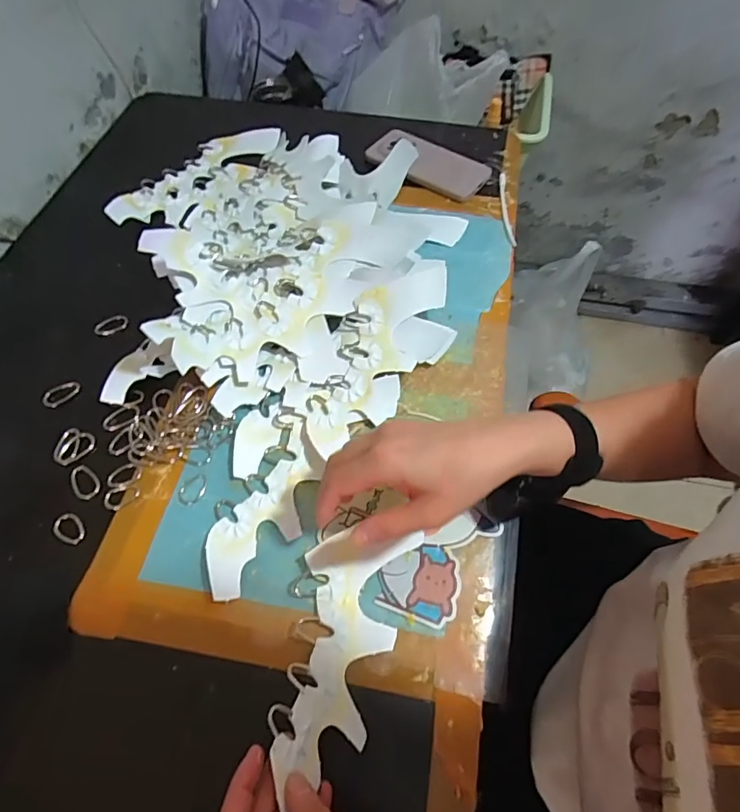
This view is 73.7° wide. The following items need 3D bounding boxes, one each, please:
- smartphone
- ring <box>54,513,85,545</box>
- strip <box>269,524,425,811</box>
[{"bbox_3d":[0.079,-0.333,0.670,0.161,0.012,0.078,28,69,9],"label":"smartphone"},{"bbox_3d":[-0.252,0.103,0.415,0.027,0.006,0.022,22,61,12],"label":"ring"},{"bbox_3d":[-0.024,0.172,0.352,0.080,0.035,0.180,12,49,6],"label":"strip"}]

